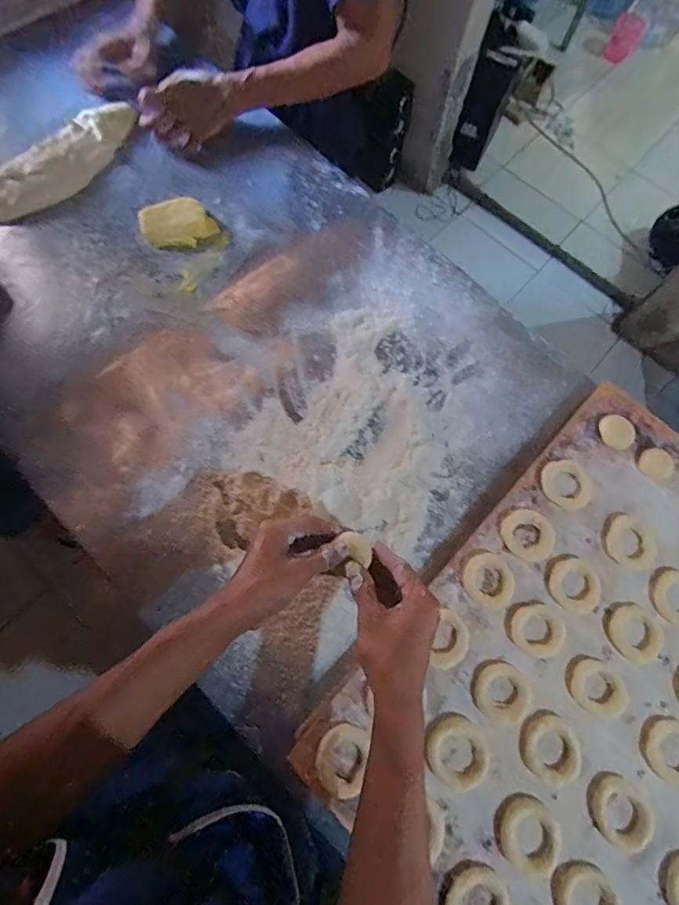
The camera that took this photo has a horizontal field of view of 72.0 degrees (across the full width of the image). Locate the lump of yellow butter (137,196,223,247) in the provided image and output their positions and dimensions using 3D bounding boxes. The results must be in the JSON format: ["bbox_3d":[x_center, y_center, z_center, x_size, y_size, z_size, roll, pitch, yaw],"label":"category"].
[{"bbox_3d":[-0.236,-0.331,0.681,0.097,0.024,0.076,-26,75,-12],"label":"lump of yellow butter"}]

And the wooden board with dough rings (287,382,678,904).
[{"bbox_3d":[0.301,0.238,0.506,0.414,0.036,0.592,43,74,10],"label":"wooden board with dough rings"}]

